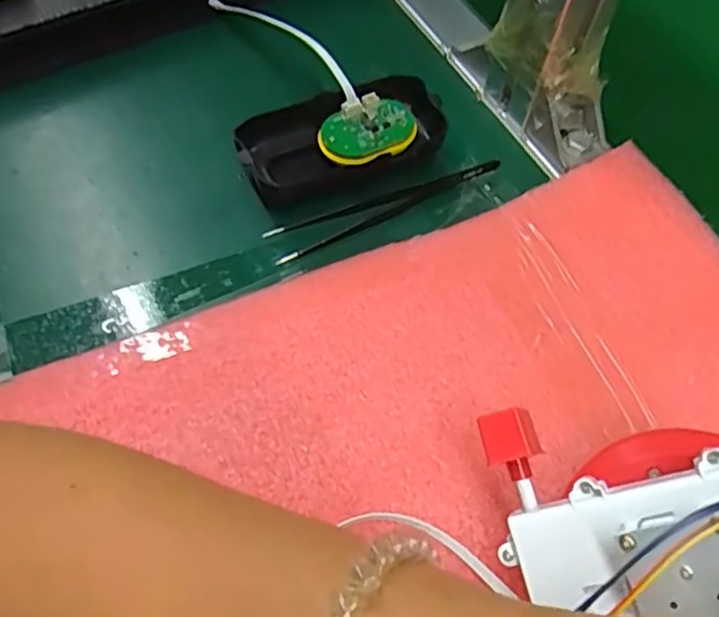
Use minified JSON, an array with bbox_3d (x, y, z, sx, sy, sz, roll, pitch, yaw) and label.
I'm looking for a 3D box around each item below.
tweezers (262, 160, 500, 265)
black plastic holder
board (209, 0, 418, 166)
[{"bbox_3d":[0.016,-0.053,0.347,0.132,0.007,0.020,-19,62,-13],"label":"tweezers"},{"bbox_3d":[-0.010,-0.089,0.352,0.108,0.027,0.052,-23,63,-14],"label":"black plastic holder"},{"bbox_3d":[-0.021,-0.130,0.358,0.052,0.012,0.124,-38,85,-21],"label":"board"}]

